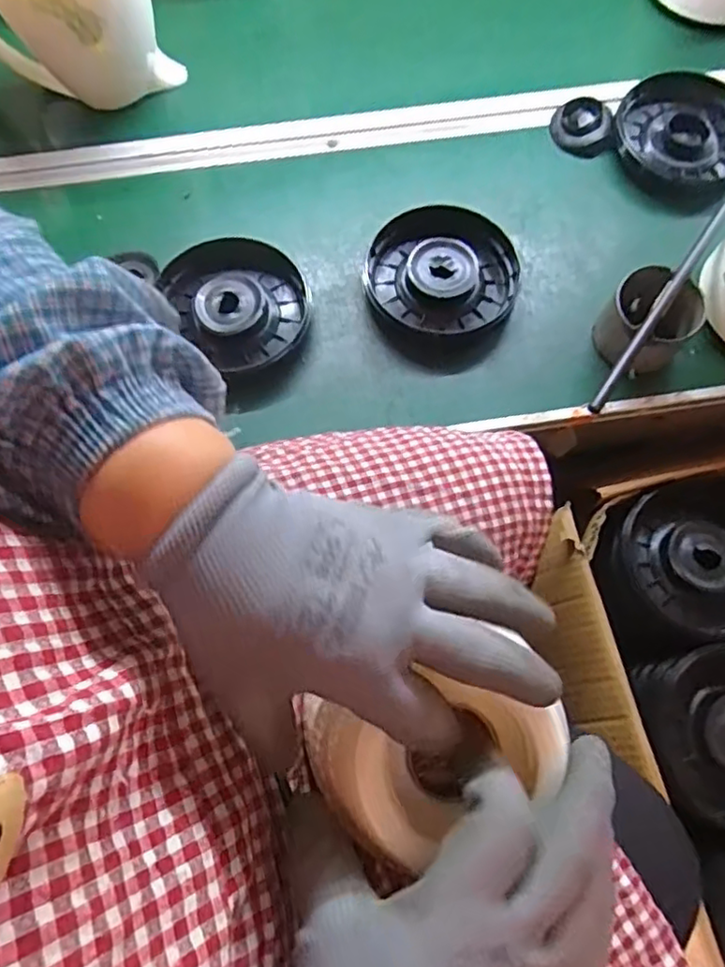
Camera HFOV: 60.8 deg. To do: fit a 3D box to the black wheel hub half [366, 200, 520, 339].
[{"bbox_3d":[0.071,-0.191,0.552,0.135,0.027,0.119,6,69,1],"label":"black wheel hub half"}]

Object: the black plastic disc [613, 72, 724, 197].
[{"bbox_3d":[0.317,-0.342,0.602,0.131,0.039,0.131,0,69,-1],"label":"black plastic disc"}]

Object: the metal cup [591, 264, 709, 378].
[{"bbox_3d":[0.239,-0.144,0.527,0.076,0.062,0.078,0,69,-1],"label":"metal cup"}]

